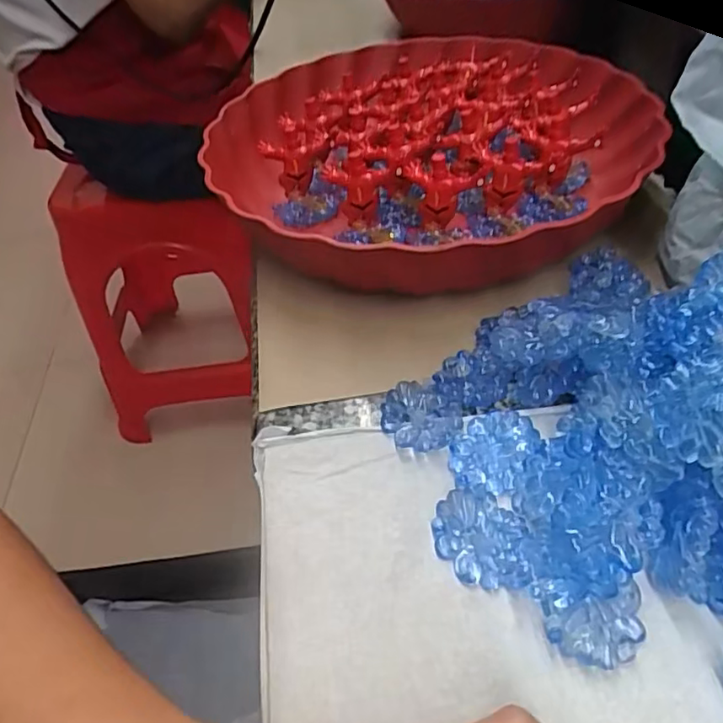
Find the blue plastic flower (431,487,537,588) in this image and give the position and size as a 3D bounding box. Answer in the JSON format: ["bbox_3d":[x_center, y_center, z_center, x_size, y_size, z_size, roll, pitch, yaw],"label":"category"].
[{"bbox_3d":[0.042,0.061,0.211,0.033,0.005,0.032,6,47,13],"label":"blue plastic flower"}]

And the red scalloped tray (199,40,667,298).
[{"bbox_3d":[0.023,-0.122,0.354,0.258,0.050,0.235,22,52,26],"label":"red scalloped tray"}]

